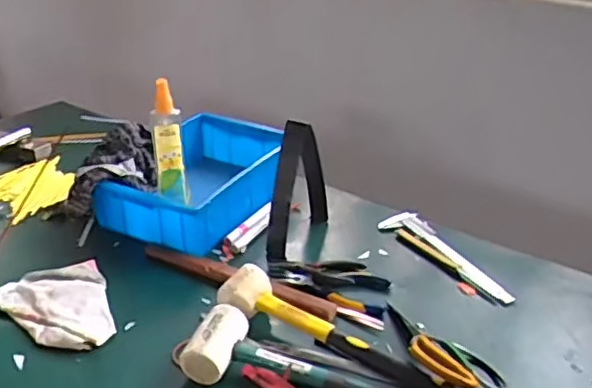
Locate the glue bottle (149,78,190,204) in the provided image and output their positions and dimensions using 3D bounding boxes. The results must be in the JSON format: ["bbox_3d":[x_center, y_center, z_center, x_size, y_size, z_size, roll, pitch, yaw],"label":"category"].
[{"bbox_3d":[-0.173,-0.066,0.849,0.045,0.176,0.027,-4,28,-10],"label":"glue bottle"}]

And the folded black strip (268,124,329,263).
[{"bbox_3d":[0.004,-0.018,0.867,0.035,0.173,0.142,14,30,22],"label":"folded black strip"}]

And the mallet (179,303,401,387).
[{"bbox_3d":[0.020,0.181,0.623,0.298,0.051,0.077,11,29,18],"label":"mallet"}]

